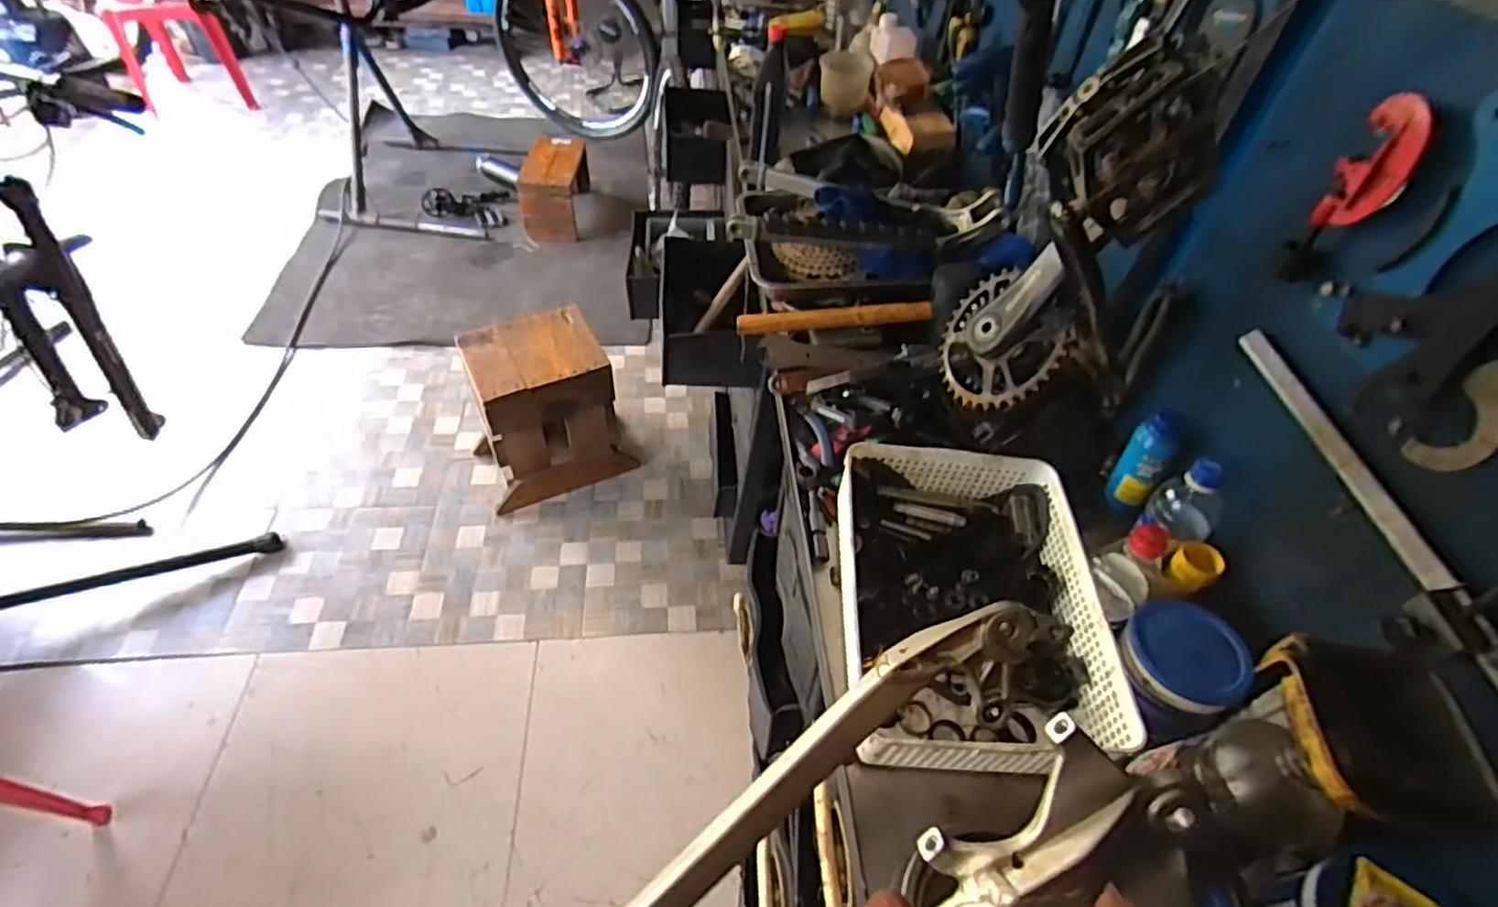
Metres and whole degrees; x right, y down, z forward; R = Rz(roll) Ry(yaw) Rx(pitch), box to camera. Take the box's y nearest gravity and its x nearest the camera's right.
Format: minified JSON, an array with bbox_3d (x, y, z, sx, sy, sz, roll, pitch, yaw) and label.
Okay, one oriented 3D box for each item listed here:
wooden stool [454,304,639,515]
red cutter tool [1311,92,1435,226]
[{"bbox_3d":[-0.531,-0.125,1.827,0.357,0.395,0.278,-20,53,-21],"label":"wooden stool"},{"bbox_3d":[0.502,-0.226,0.556,0.028,0.105,0.055,-5,43,-8],"label":"red cutter tool"}]

